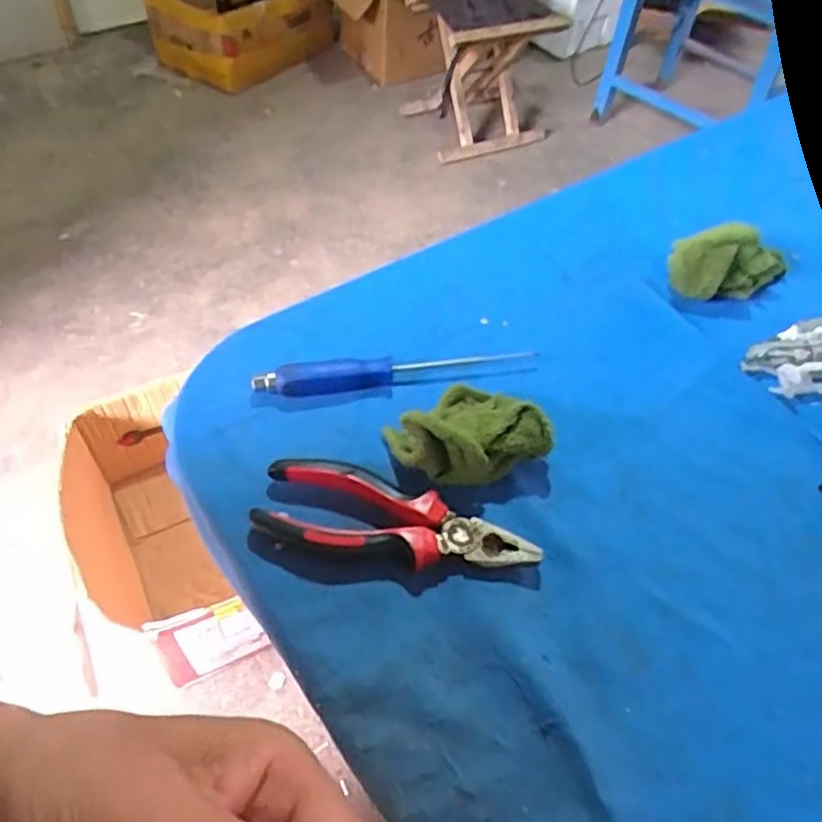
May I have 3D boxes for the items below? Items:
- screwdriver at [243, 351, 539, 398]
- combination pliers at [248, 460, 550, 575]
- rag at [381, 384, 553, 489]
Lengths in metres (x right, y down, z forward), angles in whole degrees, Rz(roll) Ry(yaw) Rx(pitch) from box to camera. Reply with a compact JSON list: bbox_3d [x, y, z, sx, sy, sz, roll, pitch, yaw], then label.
[{"bbox_3d":[-0.009,-0.028,0.459,0.187,0.015,0.017,-7,54,-9],"label":"screwdriver"},{"bbox_3d":[-0.009,0.066,0.386,0.155,0.021,0.055,14,53,6],"label":"combination pliers"},{"bbox_3d":[0.034,0.011,0.414,0.092,0.045,0.058,-13,55,-14],"label":"rag"}]

